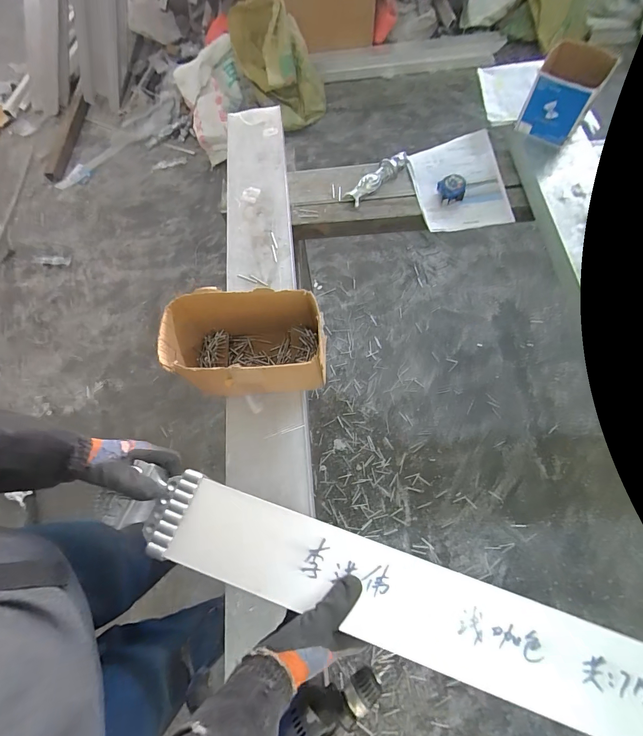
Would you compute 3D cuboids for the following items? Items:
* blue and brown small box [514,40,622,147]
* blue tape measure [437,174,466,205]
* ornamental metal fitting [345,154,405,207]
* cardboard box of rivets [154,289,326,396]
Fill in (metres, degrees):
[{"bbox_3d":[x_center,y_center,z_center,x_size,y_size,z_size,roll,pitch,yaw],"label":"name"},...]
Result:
[{"bbox_3d":[0.555,-0.626,0.810,0.133,0.150,0.113,26,72,12],"label":"blue and brown small box"},{"bbox_3d":[0.323,-0.441,0.860,0.062,0.040,0.059,-11,68,1],"label":"blue tape measure"},{"bbox_3d":[0.148,-0.497,0.904,0.204,0.031,0.044,-43,71,-11],"label":"ornamental metal fitting"},{"bbox_3d":[-0.128,-0.032,0.618,0.262,0.158,0.145,-3,69,4],"label":"cardboard box of rivets"}]

